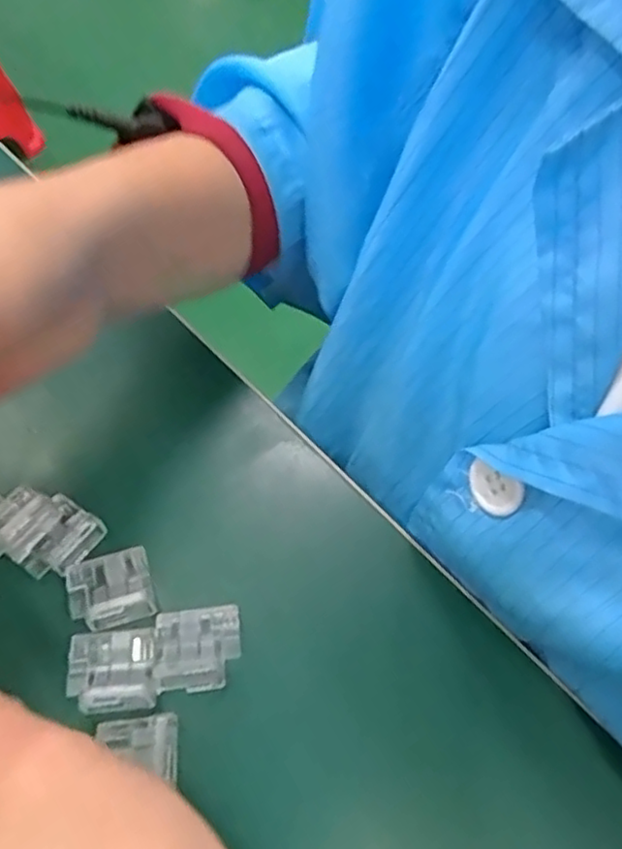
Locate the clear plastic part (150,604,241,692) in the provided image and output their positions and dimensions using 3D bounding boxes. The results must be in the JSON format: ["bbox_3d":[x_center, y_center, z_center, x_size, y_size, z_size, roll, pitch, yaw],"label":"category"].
[{"bbox_3d":[-0.039,0.076,0.226,0.029,0.005,0.026,-5,60,-5],"label":"clear plastic part"}]

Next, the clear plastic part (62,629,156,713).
[{"bbox_3d":[-0.066,0.082,0.220,0.029,0.007,0.027,-5,59,-4],"label":"clear plastic part"}]

